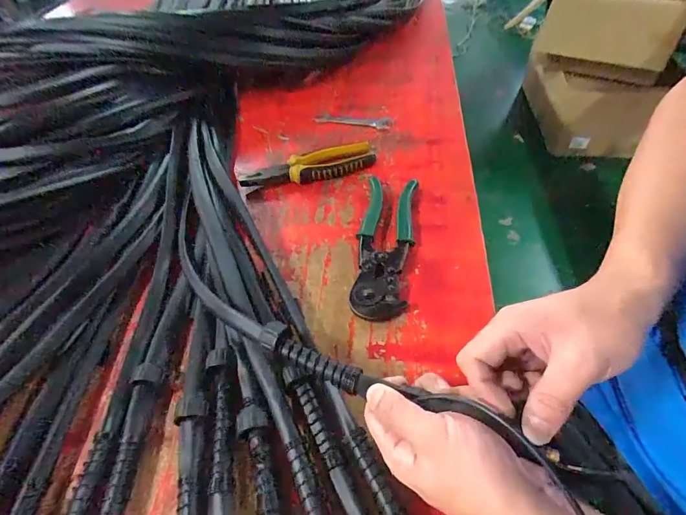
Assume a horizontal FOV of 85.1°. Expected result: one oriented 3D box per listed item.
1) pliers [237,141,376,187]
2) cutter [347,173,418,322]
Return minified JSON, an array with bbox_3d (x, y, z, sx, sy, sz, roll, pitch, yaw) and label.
[{"bbox_3d":[-0.052,-0.137,0.561,0.199,0.022,0.059,-13,51,-6],"label":"pliers"},{"bbox_3d":[0.053,-0.021,0.457,0.063,0.019,0.217,5,52,9],"label":"cutter"}]

